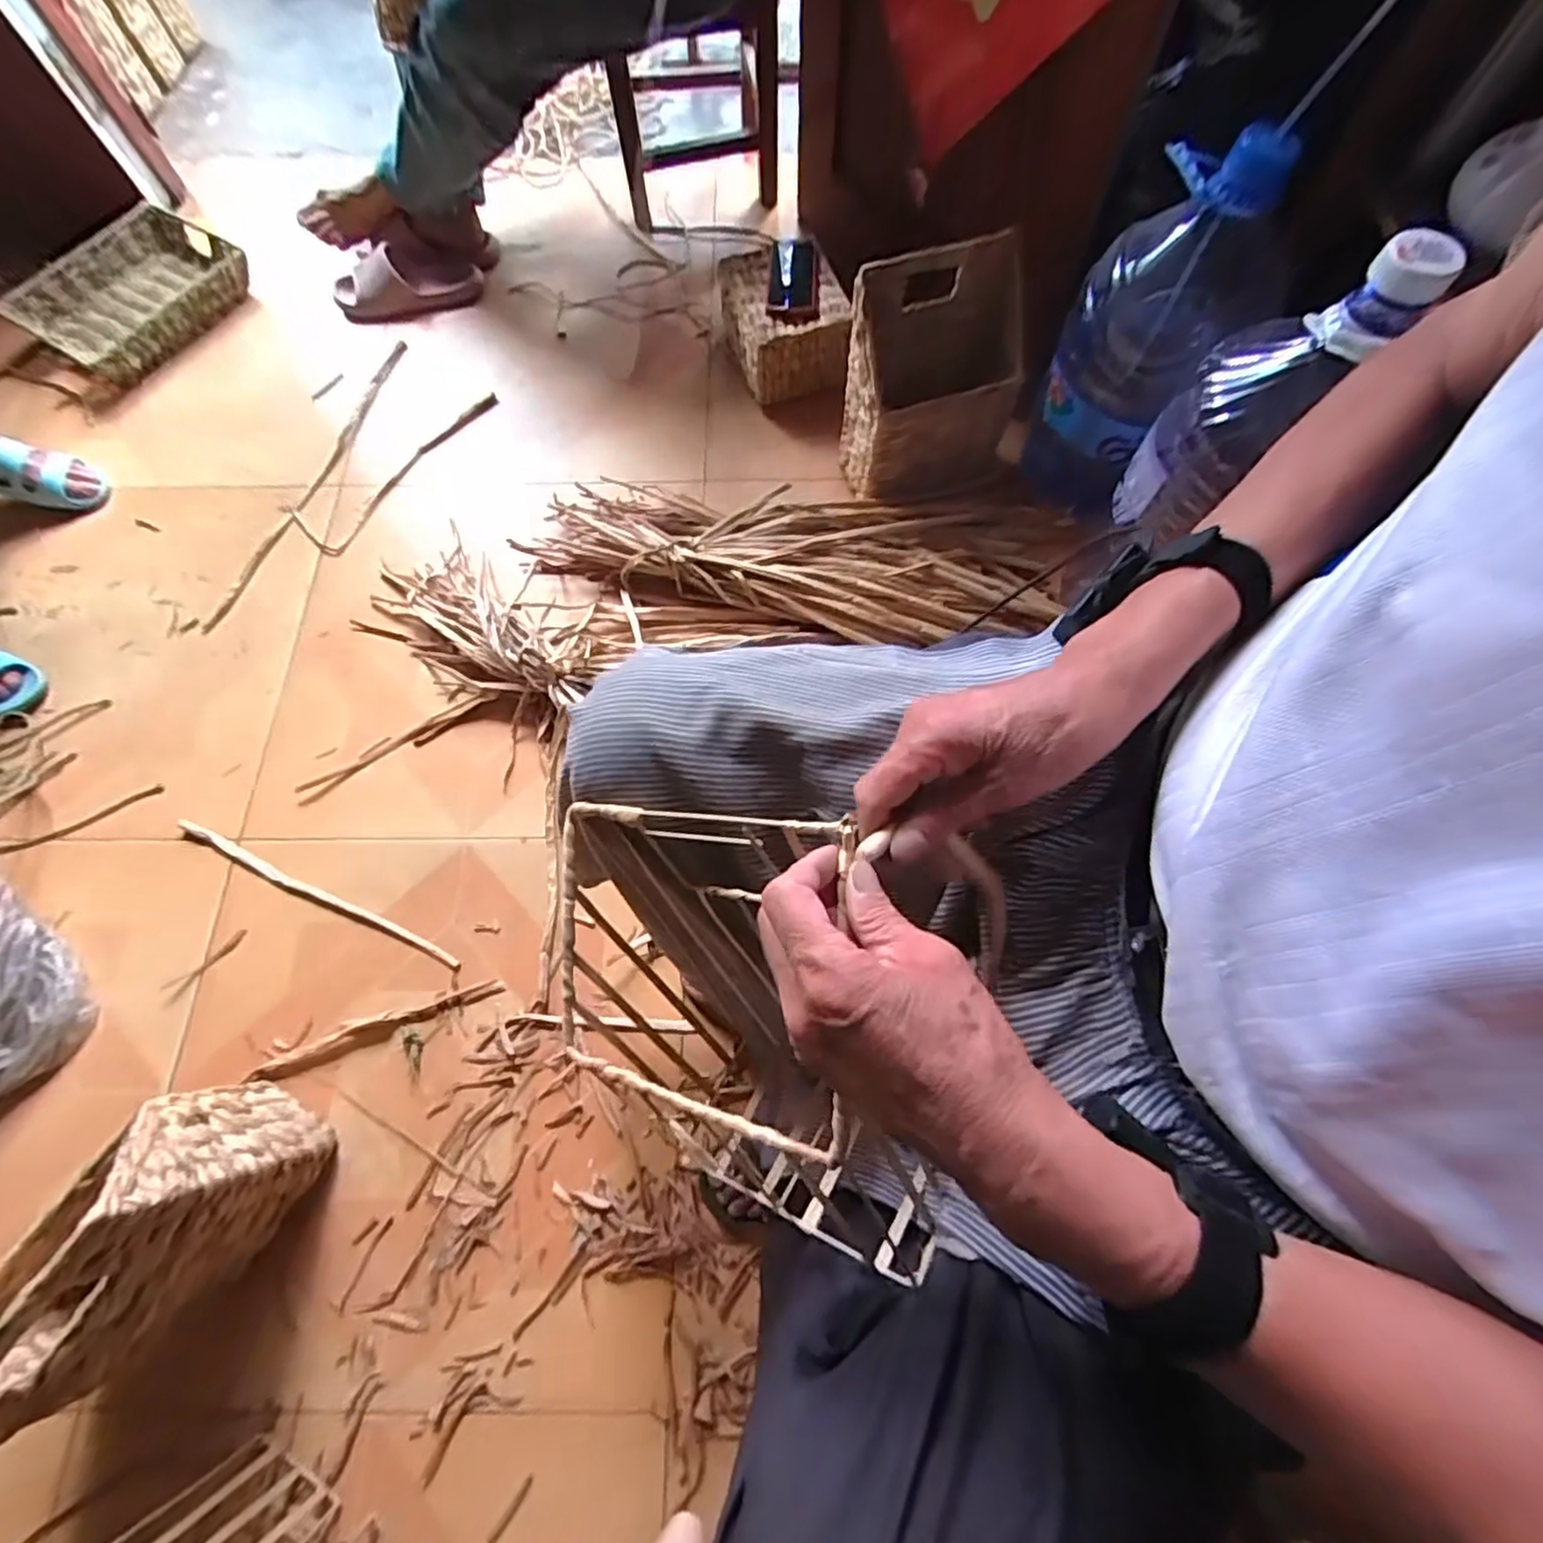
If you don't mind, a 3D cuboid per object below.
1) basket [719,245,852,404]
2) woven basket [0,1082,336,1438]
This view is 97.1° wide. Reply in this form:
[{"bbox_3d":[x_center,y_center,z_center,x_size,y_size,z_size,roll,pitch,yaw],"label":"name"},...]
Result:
[{"bbox_3d":[0.021,-0.742,1.146,0.181,0.134,0.208,-12,69,-4],"label":"basket"},{"bbox_3d":[-0.579,0.420,0.608,0.121,0.290,0.220,32,73,12],"label":"woven basket"}]

